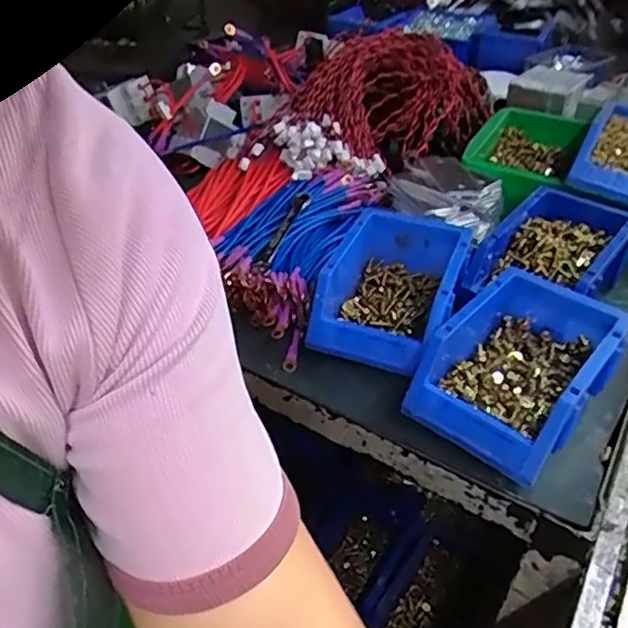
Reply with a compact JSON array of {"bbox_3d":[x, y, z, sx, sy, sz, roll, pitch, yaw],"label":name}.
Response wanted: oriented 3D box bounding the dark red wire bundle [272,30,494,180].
[{"bbox_3d":[0.097,-0.270,0.769,0.239,0.110,0.281,10,41,13],"label":"dark red wire bundle"}]

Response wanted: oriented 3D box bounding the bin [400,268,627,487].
[{"bbox_3d":[0.155,0.035,0.468,0.118,0.059,0.157,26,46,28],"label":"bin"}]

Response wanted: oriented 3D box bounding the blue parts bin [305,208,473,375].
[{"bbox_3d":[0.070,-0.025,0.549,0.108,0.063,0.164,14,42,17],"label":"blue parts bin"}]

